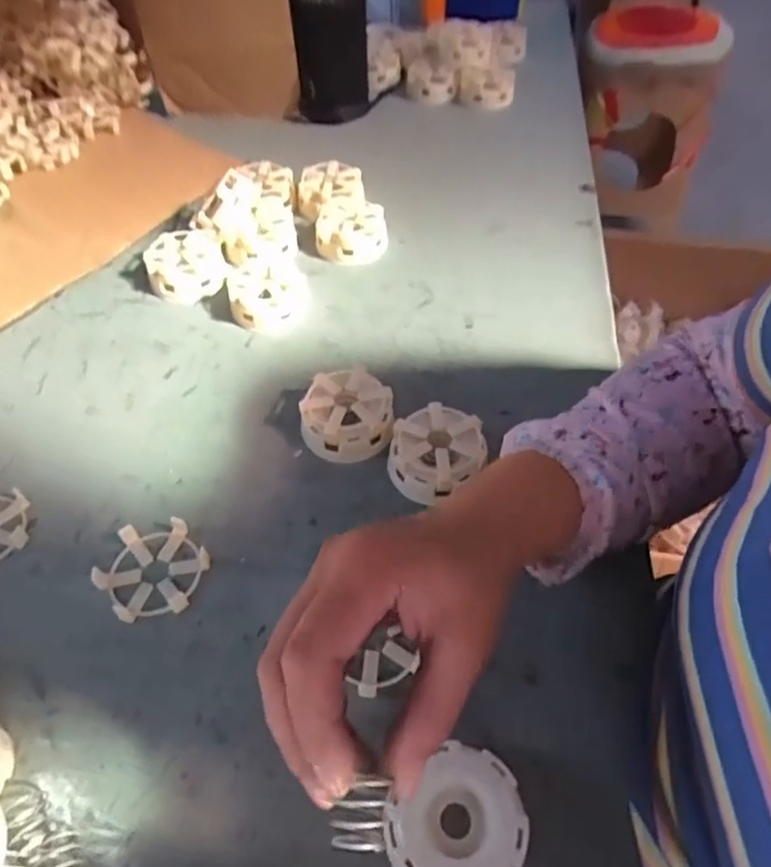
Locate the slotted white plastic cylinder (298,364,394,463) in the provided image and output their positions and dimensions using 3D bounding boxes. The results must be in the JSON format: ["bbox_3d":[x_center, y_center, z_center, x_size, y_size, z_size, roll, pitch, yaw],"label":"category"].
[{"bbox_3d":[-0.027,-0.014,0.447,0.063,0.030,0.060,-1,51,-1],"label":"slotted white plastic cylinder"}]

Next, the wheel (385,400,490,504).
[{"bbox_3d":[0.035,0.014,0.423,0.062,0.032,0.061,0,51,0],"label":"wheel"}]

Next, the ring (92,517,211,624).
[{"bbox_3d":[-0.142,0.082,0.382,0.059,0.011,0.065,12,52,9],"label":"ring"}]

